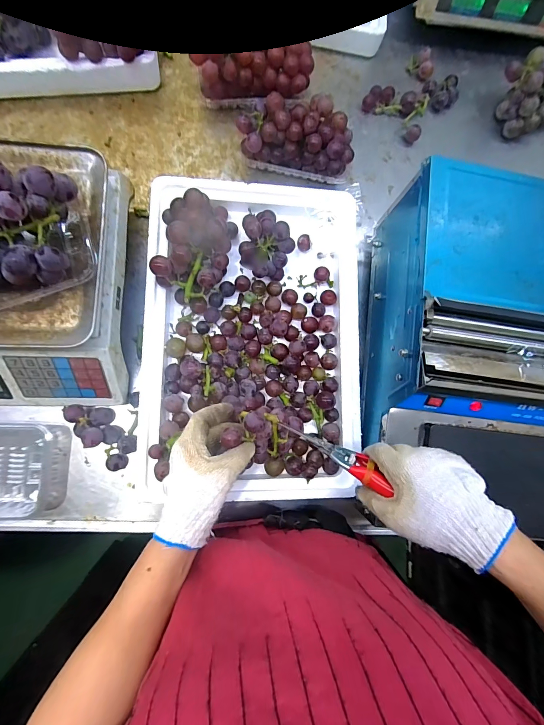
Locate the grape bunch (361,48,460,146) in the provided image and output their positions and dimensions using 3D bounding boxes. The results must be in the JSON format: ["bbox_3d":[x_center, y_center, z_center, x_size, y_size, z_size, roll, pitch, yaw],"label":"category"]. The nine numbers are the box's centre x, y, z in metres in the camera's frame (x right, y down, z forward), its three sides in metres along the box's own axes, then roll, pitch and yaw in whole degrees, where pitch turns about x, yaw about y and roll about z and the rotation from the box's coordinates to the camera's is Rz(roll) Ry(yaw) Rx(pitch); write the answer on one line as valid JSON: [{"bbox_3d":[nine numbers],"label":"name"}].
[{"bbox_3d":[0.252,-0.472,0.572,0.114,0.029,0.154,43,81,1],"label":"grape bunch"}]

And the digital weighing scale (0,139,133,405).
[{"bbox_3d":[-0.358,-0.102,0.389,0.335,0.099,0.301,2,83,-5],"label":"digital weighing scale"}]

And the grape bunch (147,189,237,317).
[{"bbox_3d":[-0.104,-0.159,0.434,0.093,0.079,0.157,13,82,-4],"label":"grape bunch"}]

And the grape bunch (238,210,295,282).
[{"bbox_3d":[-0.009,-0.170,0.456,0.079,0.053,0.097,23,81,-2],"label":"grape bunch"}]

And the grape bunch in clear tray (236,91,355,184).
[{"bbox_3d":[0.039,-0.357,0.507,0.177,0.083,0.108,5,83,-5],"label":"grape bunch in clear tray"}]

